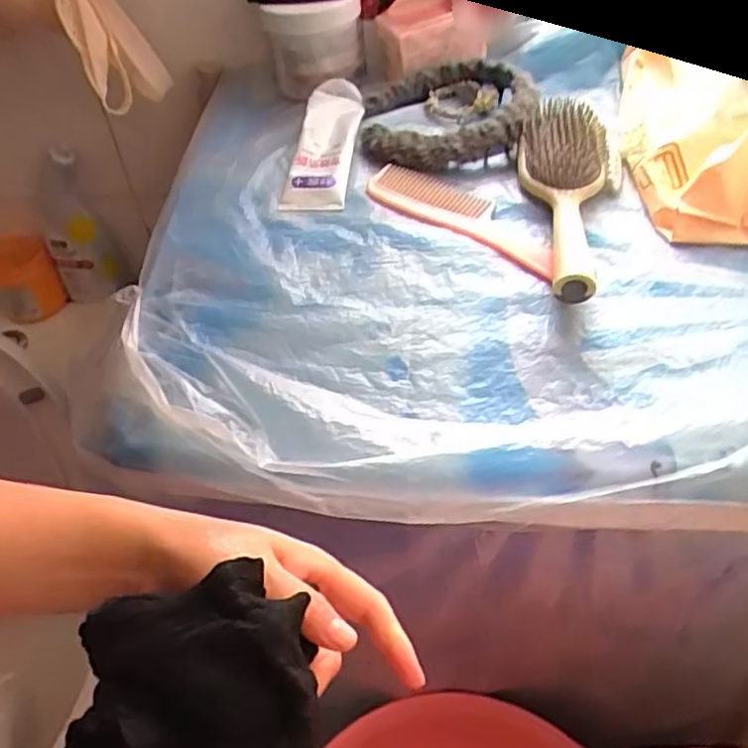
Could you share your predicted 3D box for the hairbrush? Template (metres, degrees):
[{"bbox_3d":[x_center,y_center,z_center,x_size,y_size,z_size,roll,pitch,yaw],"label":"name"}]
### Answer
[{"bbox_3d":[0.151,-0.138,0.546,0.068,0.032,0.191,1,64,6],"label":"hairbrush"}]

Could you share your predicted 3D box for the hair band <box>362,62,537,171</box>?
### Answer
[{"bbox_3d":[0.065,-0.238,0.633,0.151,0.036,0.134,-2,48,3],"label":"hair band"}]

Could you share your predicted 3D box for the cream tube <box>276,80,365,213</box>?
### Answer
[{"bbox_3d":[-0.045,-0.214,0.652,0.057,0.035,0.165,3,49,8],"label":"cream tube"}]

